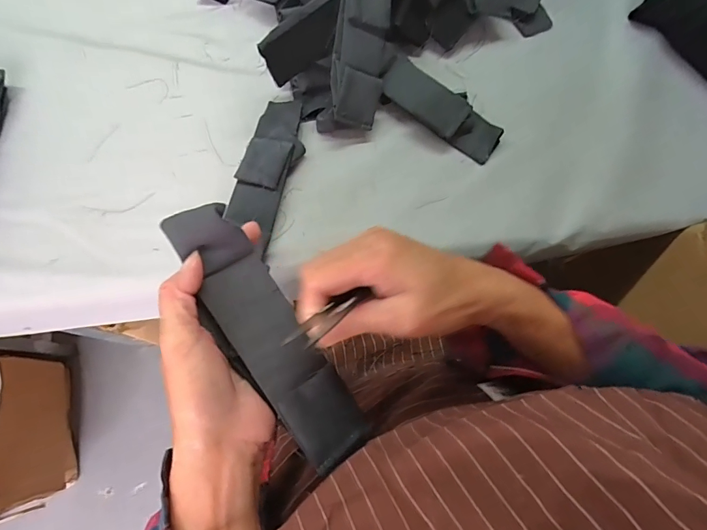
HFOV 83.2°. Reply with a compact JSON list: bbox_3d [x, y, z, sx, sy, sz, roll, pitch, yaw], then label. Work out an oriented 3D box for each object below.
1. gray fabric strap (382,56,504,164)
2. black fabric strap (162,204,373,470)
[{"bbox_3d":[0.094,-0.166,0.431,0.139,0.027,0.048,37,76,9],"label":"gray fabric strap"},{"bbox_3d":[-0.056,0.046,0.255,0.048,0.019,0.180,-33,90,-11],"label":"black fabric strap"}]

